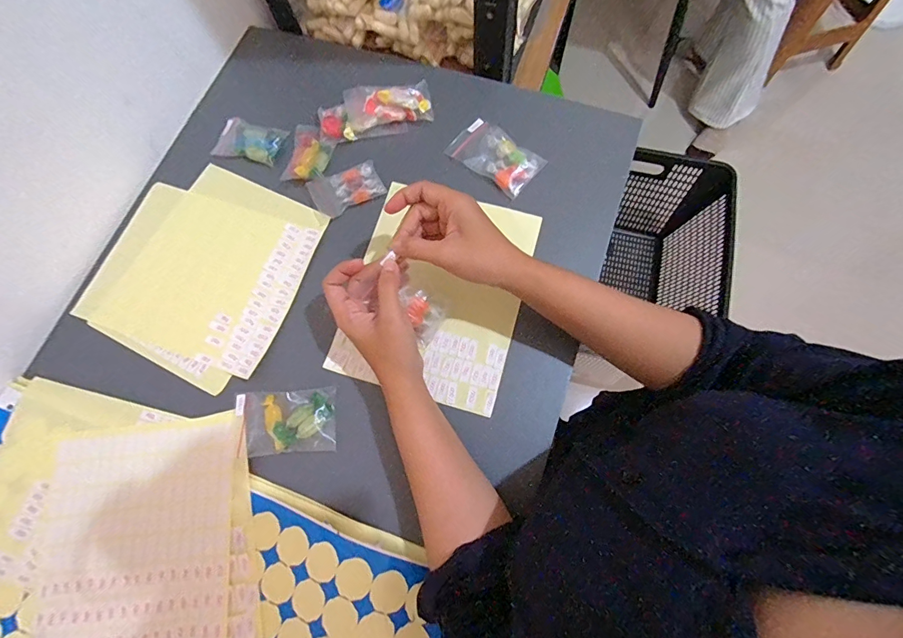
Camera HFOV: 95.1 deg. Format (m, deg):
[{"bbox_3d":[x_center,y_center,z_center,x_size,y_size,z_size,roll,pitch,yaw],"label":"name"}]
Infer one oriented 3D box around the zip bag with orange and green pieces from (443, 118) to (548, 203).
[{"bbox_3d":[0.045,-0.174,0.438,0.095,0.015,0.057,39,78,13],"label":"zip bag with orange and green pieces"}]

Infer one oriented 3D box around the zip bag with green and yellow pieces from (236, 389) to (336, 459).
[{"bbox_3d":[-0.149,0.092,0.369,0.089,0.010,0.054,-5,73,1],"label":"zip bag with green and yellow pieces"}]

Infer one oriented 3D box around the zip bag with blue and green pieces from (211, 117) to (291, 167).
[{"bbox_3d":[-0.225,-0.199,0.460,0.075,0.009,0.050,16,74,7],"label":"zip bag with blue and green pieces"}]

